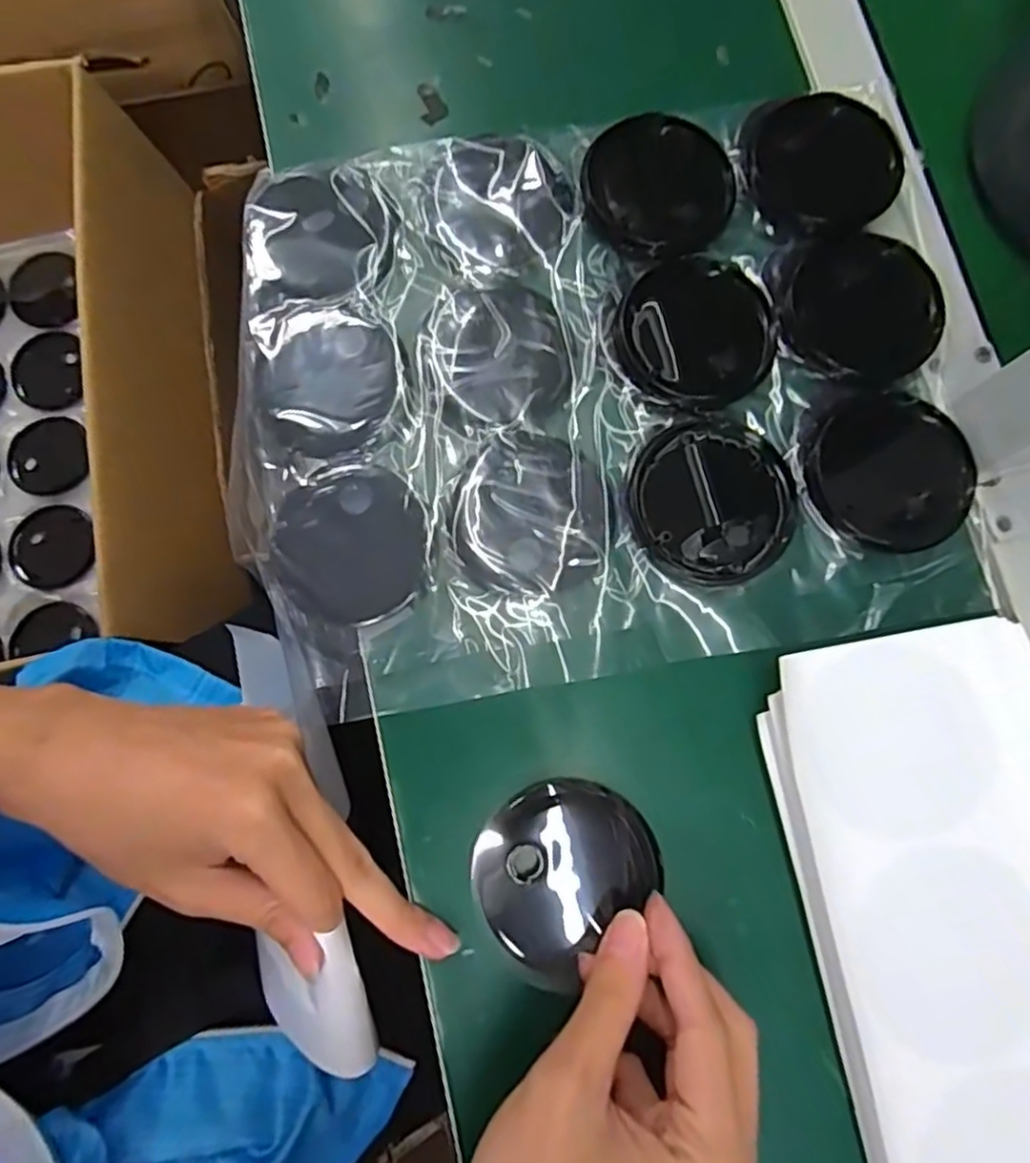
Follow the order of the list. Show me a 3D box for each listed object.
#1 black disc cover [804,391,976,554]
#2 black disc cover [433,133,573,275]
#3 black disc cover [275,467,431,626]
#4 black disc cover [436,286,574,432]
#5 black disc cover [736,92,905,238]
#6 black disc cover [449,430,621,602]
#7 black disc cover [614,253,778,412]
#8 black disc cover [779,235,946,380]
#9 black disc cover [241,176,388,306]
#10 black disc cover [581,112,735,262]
[{"bbox_3d":[0.176,-0.051,0.325,0.071,0.007,0.074,-22,84,4],"label":"black disc cover"},{"bbox_3d":[-0.006,-0.192,0.349,0.065,0.010,0.070,-20,78,-4],"label":"black disc cover"},{"bbox_3d":[-0.073,-0.017,0.318,0.067,0.008,0.071,-29,79,-6],"label":"black disc cover"},{"bbox_3d":[-0.006,-0.110,0.336,0.061,0.006,0.073,-10,77,-2],"label":"black disc cover"},{"bbox_3d":[0.157,-0.216,0.355,0.075,0.011,0.079,-9,77,-2],"label":"black disc cover"},{"bbox_3d":[0.008,-0.031,0.321,0.072,0.007,0.076,-7,77,-1],"label":"black disc cover"},{"bbox_3d":[0.089,-0.123,0.336,0.076,0.010,0.078,-1,77,0],"label":"black disc cover"},{"bbox_3d":[0.171,-0.137,0.340,0.075,0.009,0.072,29,79,7],"label":"black disc cover"},{"bbox_3d":[-0.101,-0.170,0.345,0.068,0.009,0.064,-4,77,0],"label":"black disc cover"},{"bbox_3d":[0.073,-0.199,0.351,0.075,0.013,0.075,0,77,1],"label":"black disc cover"}]

